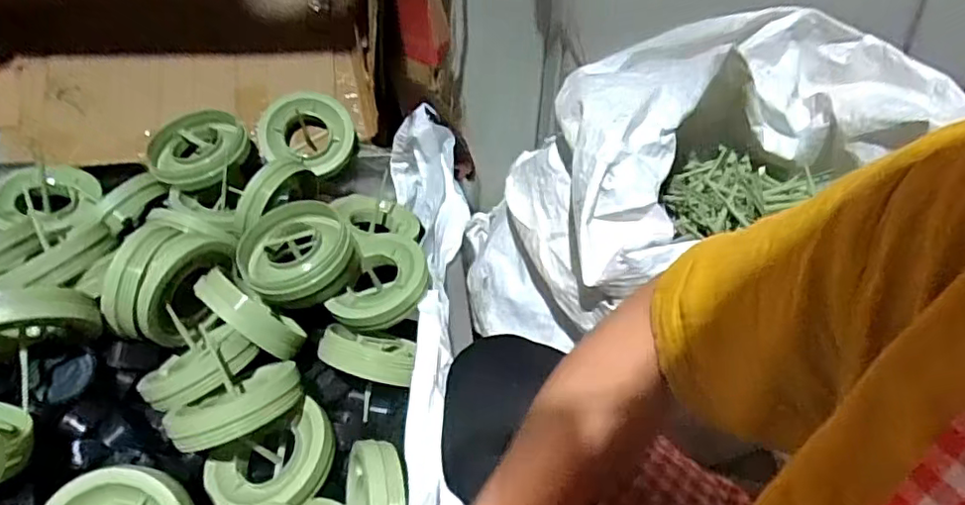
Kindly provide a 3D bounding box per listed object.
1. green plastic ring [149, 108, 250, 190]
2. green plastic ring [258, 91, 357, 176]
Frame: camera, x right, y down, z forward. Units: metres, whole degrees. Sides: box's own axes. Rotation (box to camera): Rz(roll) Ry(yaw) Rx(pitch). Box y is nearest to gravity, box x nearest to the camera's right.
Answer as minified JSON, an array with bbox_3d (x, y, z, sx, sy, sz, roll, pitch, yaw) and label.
[{"bbox_3d":[-0.393,-0.145,0.835,0.121,0.036,0.115,-8,65,-5],"label":"green plastic ring"},{"bbox_3d":[-0.259,-0.180,0.895,0.135,0.115,0.041,14,7,-18],"label":"green plastic ring"}]

